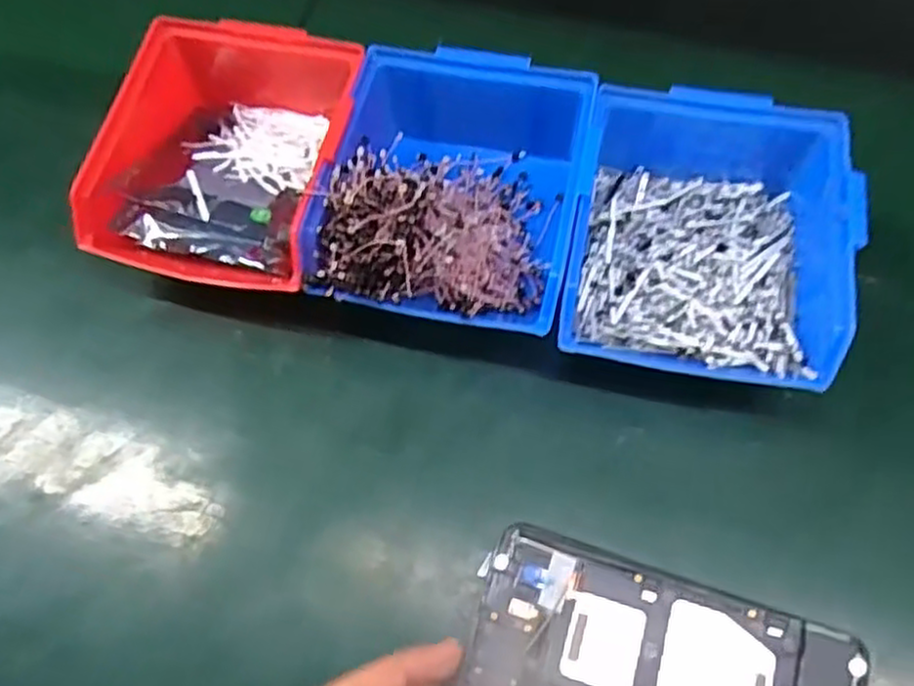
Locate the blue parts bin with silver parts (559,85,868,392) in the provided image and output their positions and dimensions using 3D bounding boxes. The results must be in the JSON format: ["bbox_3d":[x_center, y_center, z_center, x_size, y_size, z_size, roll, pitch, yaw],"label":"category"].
[{"bbox_3d":[0.122,-0.052,0.363,0.121,0.078,0.148,11,64,6],"label":"blue parts bin with silver parts"}]

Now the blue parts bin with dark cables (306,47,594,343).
[{"bbox_3d":[0.000,-0.075,0.377,0.124,0.079,0.152,11,64,6],"label":"blue parts bin with dark cables"}]

